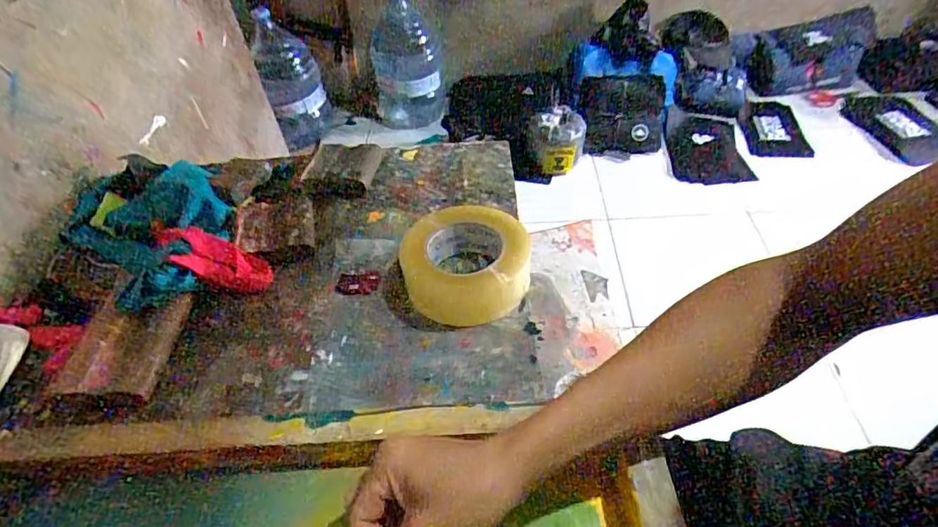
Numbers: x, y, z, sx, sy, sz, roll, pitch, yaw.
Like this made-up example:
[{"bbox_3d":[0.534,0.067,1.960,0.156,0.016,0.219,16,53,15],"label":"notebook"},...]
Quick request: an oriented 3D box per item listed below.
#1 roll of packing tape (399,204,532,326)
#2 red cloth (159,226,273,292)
[{"bbox_3d":[-0.001,-0.003,0.563,0.125,0.056,0.127,-2,45,3],"label":"roll of packing tape"},{"bbox_3d":[-0.273,-0.004,0.584,0.118,0.015,0.050,28,48,-7],"label":"red cloth"}]

